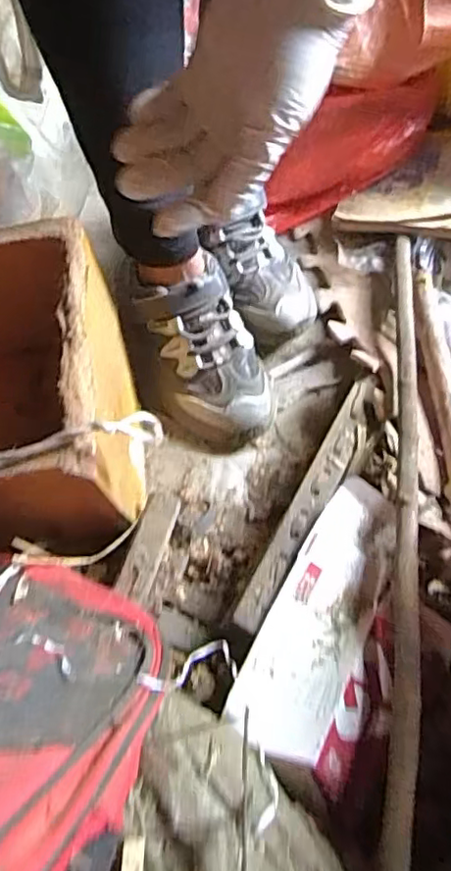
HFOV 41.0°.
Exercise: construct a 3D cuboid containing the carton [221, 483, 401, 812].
[{"bbox_3d":[0.087,0.138,0.457,0.107,0.046,0.227,24,52,7],"label":"carton"}]

